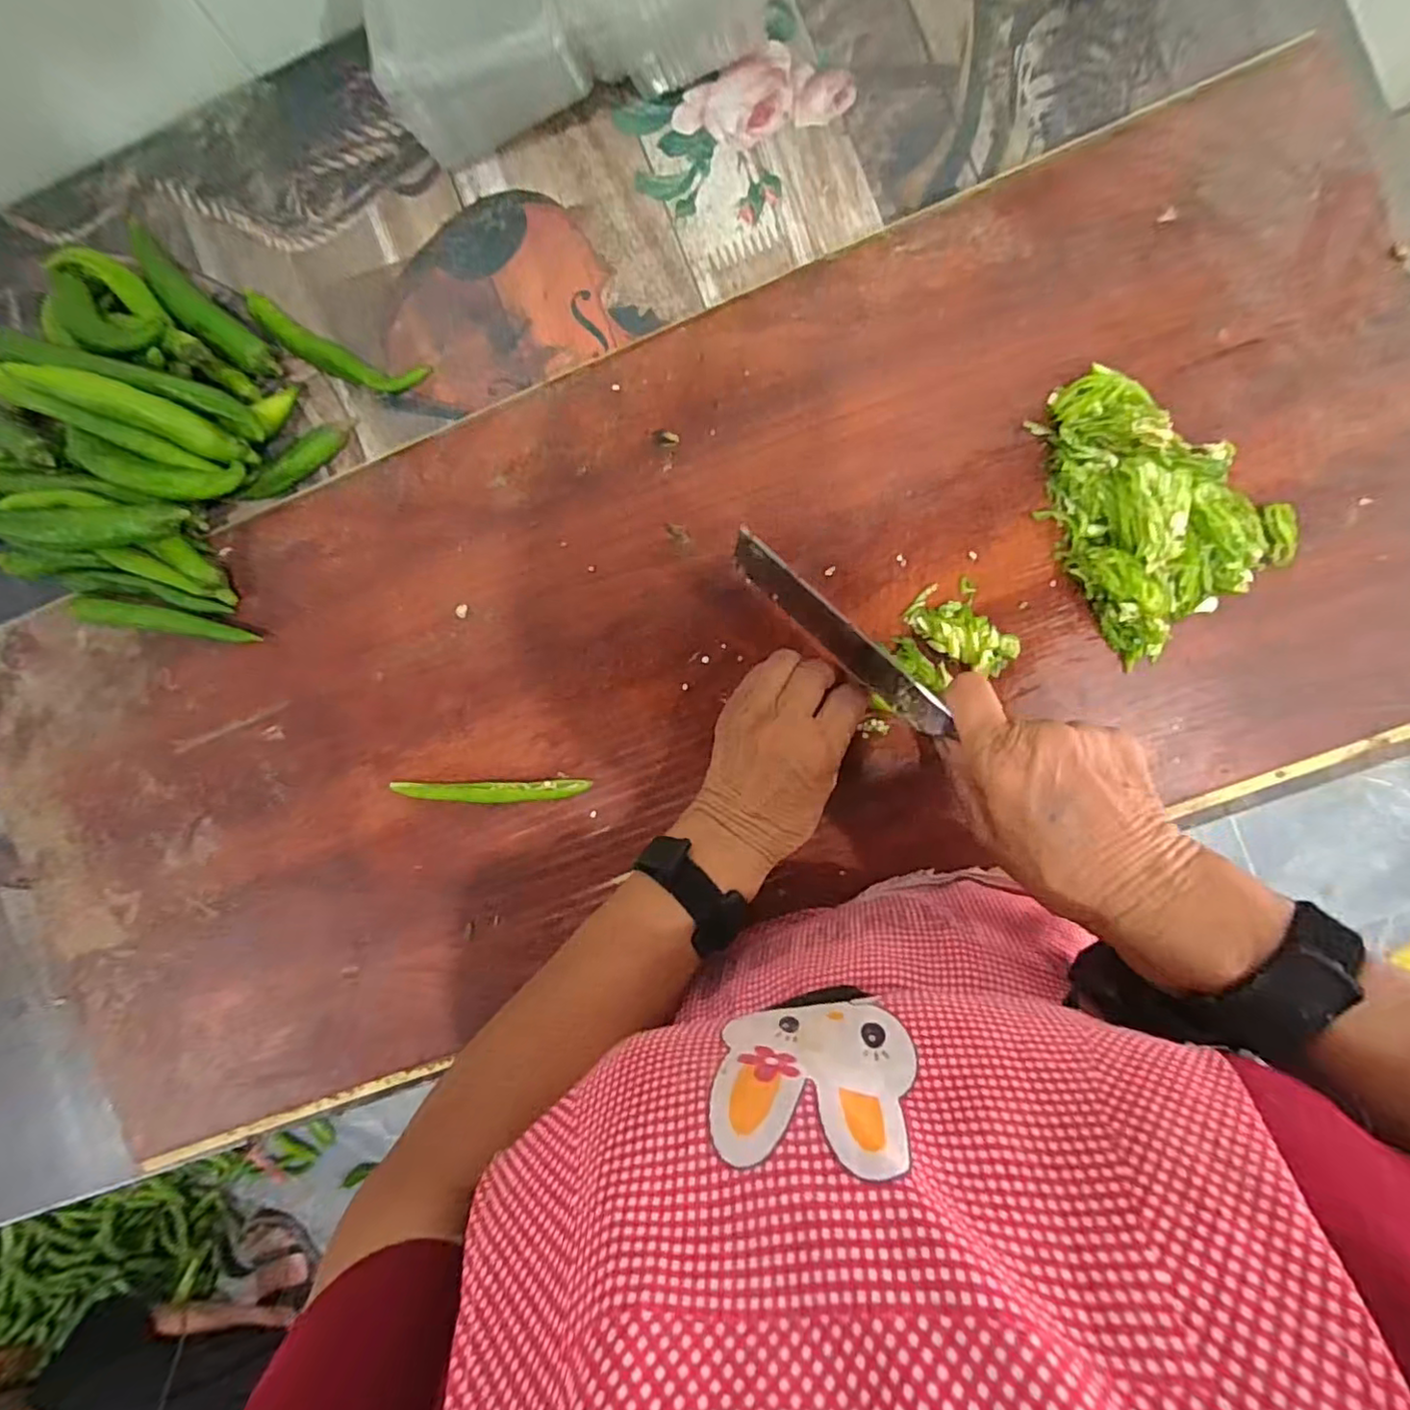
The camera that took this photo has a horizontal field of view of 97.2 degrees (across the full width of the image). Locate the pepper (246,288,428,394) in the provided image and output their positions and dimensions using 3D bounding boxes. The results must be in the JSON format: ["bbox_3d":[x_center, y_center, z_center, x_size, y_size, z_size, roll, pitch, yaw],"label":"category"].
[{"bbox_3d":[-0.258,-0.244,0.423,0.136,0.018,0.031,24,92,6],"label":"pepper"}]

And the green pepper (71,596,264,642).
[{"bbox_3d":[-0.375,-0.059,0.427,0.132,0.016,0.018,8,90,6],"label":"green pepper"}]

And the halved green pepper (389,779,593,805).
[{"bbox_3d":[-0.143,0.058,0.414,0.131,0.008,0.014,-2,89,6],"label":"halved green pepper"}]

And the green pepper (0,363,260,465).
[{"bbox_3d":[-0.360,-0.186,0.393,0.127,0.019,0.024,19,92,-16],"label":"green pepper"}]

